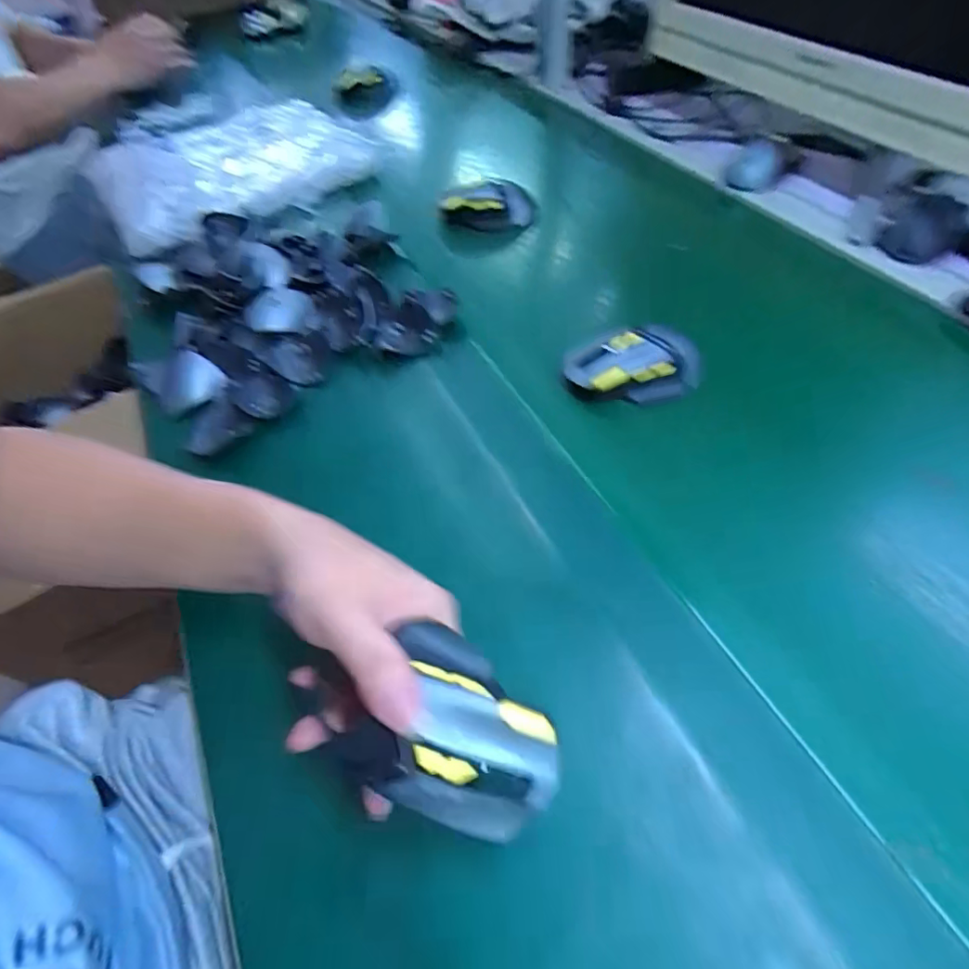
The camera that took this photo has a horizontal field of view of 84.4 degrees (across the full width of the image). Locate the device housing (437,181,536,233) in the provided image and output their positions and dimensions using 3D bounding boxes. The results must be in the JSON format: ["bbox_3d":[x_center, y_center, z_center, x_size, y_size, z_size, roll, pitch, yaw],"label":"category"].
[{"bbox_3d":[0.003,-0.332,0.648,0.119,0.052,0.053,9,54,12],"label":"device housing"}]

